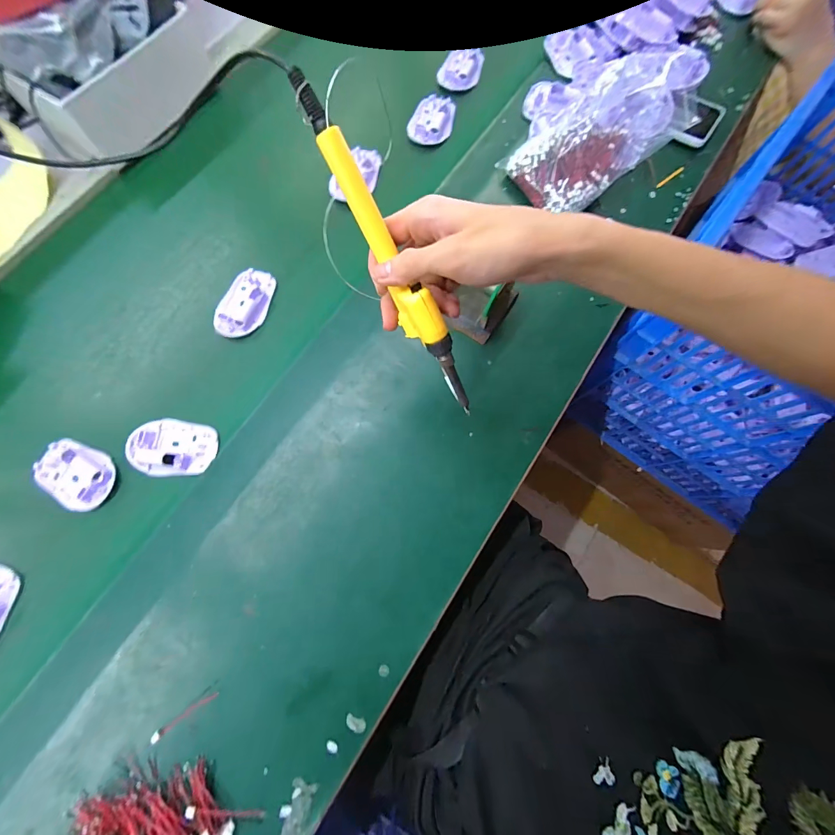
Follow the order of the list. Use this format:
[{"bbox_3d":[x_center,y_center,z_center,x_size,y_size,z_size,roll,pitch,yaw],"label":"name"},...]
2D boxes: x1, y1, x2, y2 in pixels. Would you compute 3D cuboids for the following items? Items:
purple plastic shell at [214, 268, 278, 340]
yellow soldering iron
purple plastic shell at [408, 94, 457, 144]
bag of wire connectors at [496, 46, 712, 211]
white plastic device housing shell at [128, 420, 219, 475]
[{"bbox_3d":[-0.221,-0.148,0.467,0.057,0.017,0.095,17,75,4],"label":"purple plastic shell"},{"bbox_3d":[-0.015,-0.101,0.256,0.025,0.032,0.235,-31,108,-7],"label":"yellow soldering iron"},{"bbox_3d":[0.021,-0.440,0.536,0.064,0.015,0.080,14,75,3],"label":"purple plastic shell"},{"bbox_3d":[0.269,-0.402,0.494,0.314,0.060,0.130,-39,79,-10],"label":"bag of wire connectors"},{"bbox_3d":[-0.282,0.035,0.420,0.091,0.015,0.064,7,75,1],"label":"white plastic device housing shell"}]

